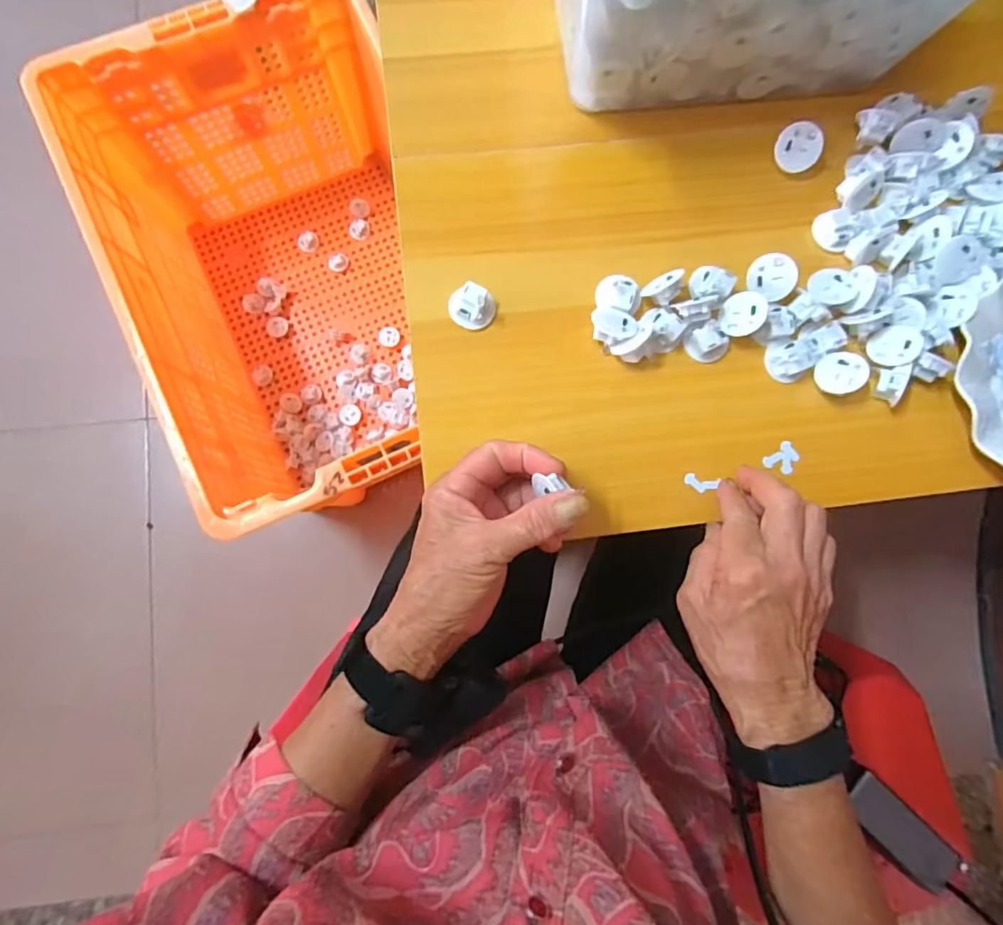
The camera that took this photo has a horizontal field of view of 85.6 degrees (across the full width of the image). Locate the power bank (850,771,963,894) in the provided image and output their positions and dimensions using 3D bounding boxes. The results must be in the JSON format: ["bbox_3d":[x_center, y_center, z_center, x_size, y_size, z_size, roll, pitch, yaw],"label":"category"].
[{"bbox_3d":[0.405,0.375,0.544,0.131,0.018,0.055,44,83,3],"label":"power bank"}]

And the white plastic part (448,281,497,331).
[{"bbox_3d":[-0.021,-0.111,0.386,0.033,0.017,0.027,19,82,0],"label":"white plastic part"}]

